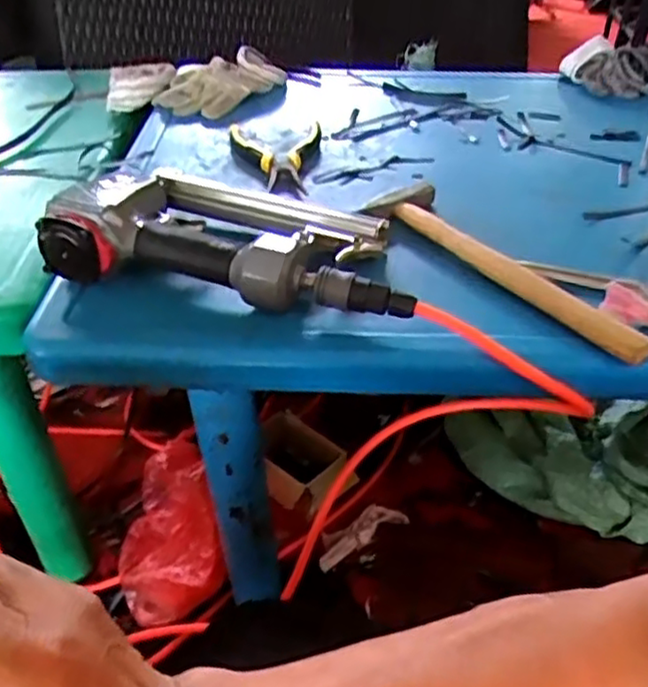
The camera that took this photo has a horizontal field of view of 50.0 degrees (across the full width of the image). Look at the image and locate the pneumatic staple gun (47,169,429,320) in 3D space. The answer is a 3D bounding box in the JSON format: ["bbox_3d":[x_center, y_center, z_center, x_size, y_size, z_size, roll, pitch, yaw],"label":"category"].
[{"bbox_3d":[-0.063,-0.088,0.558,0.278,0.066,0.144,7,40,9],"label":"pneumatic staple gun"}]

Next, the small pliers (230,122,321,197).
[{"bbox_3d":[-0.042,-0.192,0.716,0.095,0.017,0.140,-6,40,-8],"label":"small pliers"}]

